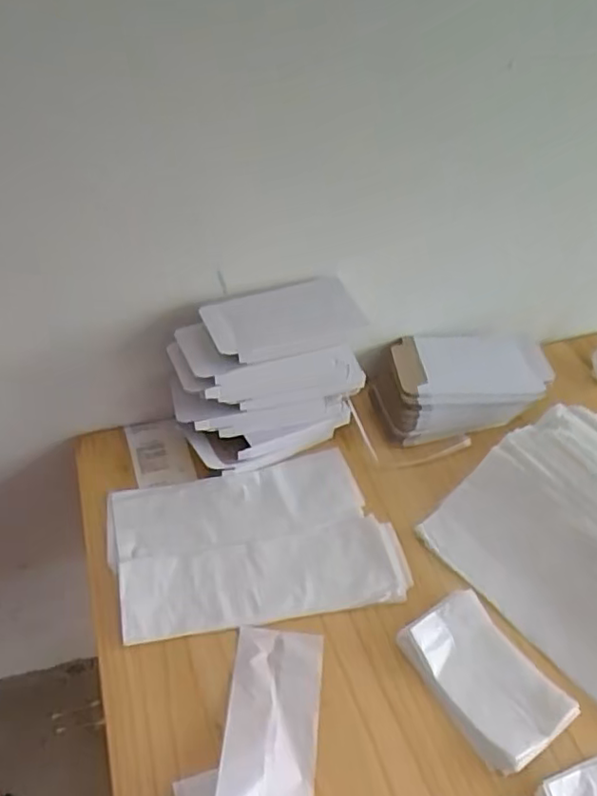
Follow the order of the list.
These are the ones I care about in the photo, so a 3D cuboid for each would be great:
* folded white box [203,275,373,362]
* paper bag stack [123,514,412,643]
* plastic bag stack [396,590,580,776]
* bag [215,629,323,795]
[{"bbox_3d":[-0.011,-0.080,0.629,0.159,0.023,0.088,-14,45,-16],"label":"folded white box"},{"bbox_3d":[-0.029,0.166,0.584,0.262,0.008,0.084,-7,44,-9],"label":"paper bag stack"},{"bbox_3d":[0.153,0.230,0.520,0.078,0.019,0.129,-25,49,-25],"label":"plastic bag stack"},{"bbox_3d":[-0.021,0.257,0.481,0.071,0.025,0.171,3,43,2],"label":"bag"}]

